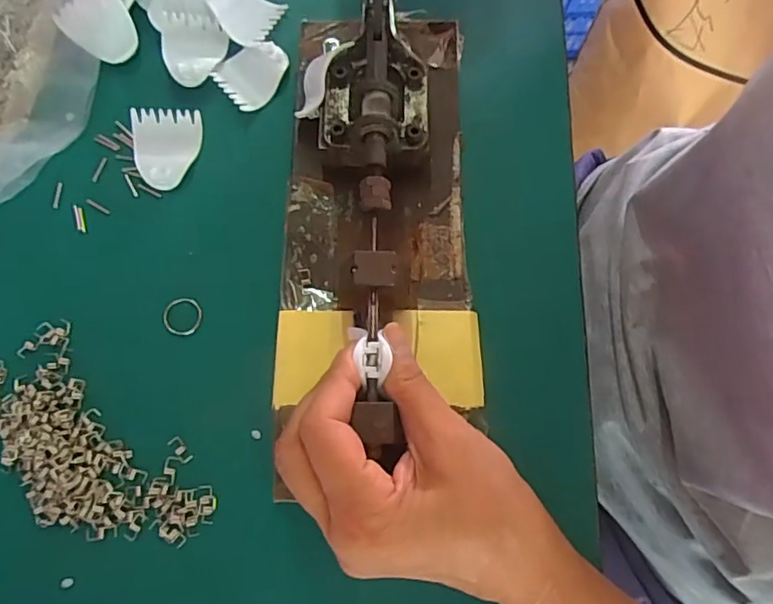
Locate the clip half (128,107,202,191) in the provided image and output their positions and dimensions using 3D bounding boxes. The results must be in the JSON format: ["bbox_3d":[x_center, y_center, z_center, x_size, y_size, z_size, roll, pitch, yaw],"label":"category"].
[{"bbox_3d":[-0.128,-0.090,0.325,0.039,0.008,0.046,-4,77,-2],"label":"clip half"}]

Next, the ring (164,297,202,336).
[{"bbox_3d":[-0.113,0.007,0.308,0.020,0.004,0.021,0,77,-1],"label":"ring"}]

